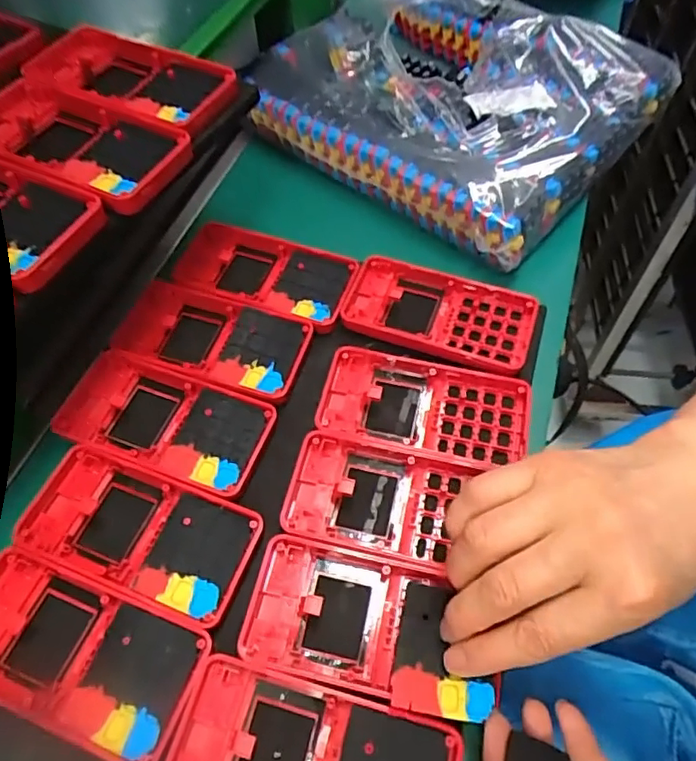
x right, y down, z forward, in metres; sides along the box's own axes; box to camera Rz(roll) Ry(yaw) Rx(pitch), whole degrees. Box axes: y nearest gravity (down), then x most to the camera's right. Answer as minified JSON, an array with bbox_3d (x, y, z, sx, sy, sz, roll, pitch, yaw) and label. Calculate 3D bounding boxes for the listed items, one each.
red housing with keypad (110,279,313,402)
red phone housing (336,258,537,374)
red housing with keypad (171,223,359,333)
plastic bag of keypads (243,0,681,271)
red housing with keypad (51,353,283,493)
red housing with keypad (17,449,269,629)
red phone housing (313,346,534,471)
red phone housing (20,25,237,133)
[{"bbox_3d":[-0.094,-0.029,0.369,0.133,0.013,0.061,15,59,12],"label":"red housing with keypad"},{"bbox_3d":[0.061,-0.044,0.377,0.123,0.017,0.061,16,59,12],"label":"red phone housing"},{"bbox_3d":[-0.062,-0.075,0.398,0.133,0.017,0.061,17,59,13],"label":"red housing with keypad"},{"bbox_3d":[0.089,-0.259,0.494,0.305,0.056,0.273,36,65,23],"label":"plastic bag of keypads"},{"bbox_3d":[-0.109,0.024,0.337,0.122,0.010,0.061,15,59,12],"label":"red housing with keypad"},{"bbox_3d":[-0.112,0.079,0.302,0.122,0.008,0.061,17,57,12],"label":"red housing with keypad"},{"bbox_3d":[0.045,0.016,0.338,0.121,0.014,0.062,11,58,9],"label":"red phone housing"},{"bbox_3d":[-0.139,-0.185,0.353,0.139,0.025,0.068,21,58,15],"label":"red phone housing"}]

